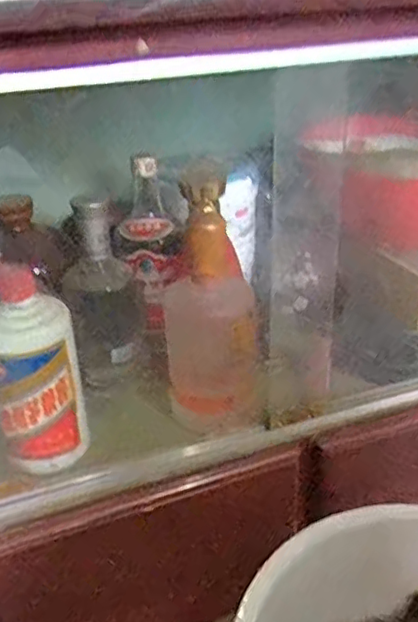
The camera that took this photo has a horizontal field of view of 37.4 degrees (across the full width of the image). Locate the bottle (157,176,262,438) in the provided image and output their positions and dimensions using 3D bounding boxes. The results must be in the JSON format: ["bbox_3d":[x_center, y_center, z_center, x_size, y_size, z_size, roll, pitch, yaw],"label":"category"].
[{"bbox_3d":[0.001,0.008,0.551,0.085,0.225,0.061,-8,30,-10],"label":"bottle"}]

